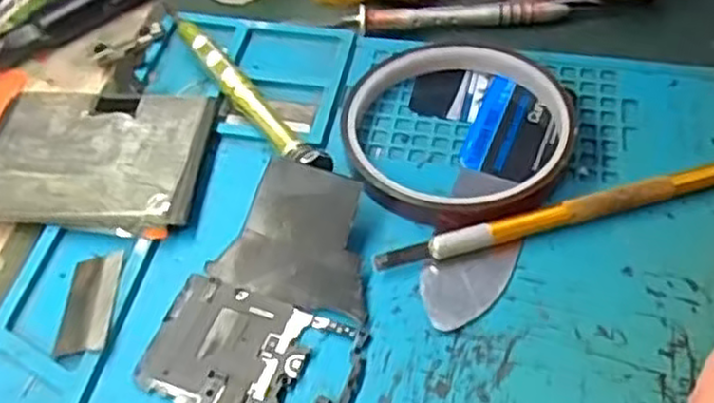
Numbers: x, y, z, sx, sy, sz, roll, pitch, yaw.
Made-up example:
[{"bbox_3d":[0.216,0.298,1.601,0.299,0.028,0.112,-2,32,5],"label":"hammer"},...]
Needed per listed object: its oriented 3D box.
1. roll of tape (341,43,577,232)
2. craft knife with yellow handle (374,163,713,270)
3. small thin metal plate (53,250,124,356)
[{"bbox_3d":[0.036,-0.028,0.279,0.085,0.015,0.086,-1,52,1],"label":"roll of tape"},{"bbox_3d":[0.071,0.005,0.255,0.133,0.009,0.008,-14,53,-9],"label":"craft knife with yellow handle"},{"bbox_3d":[-0.089,0.034,0.244,0.018,0.004,0.038,-13,45,9],"label":"small thin metal plate"}]

